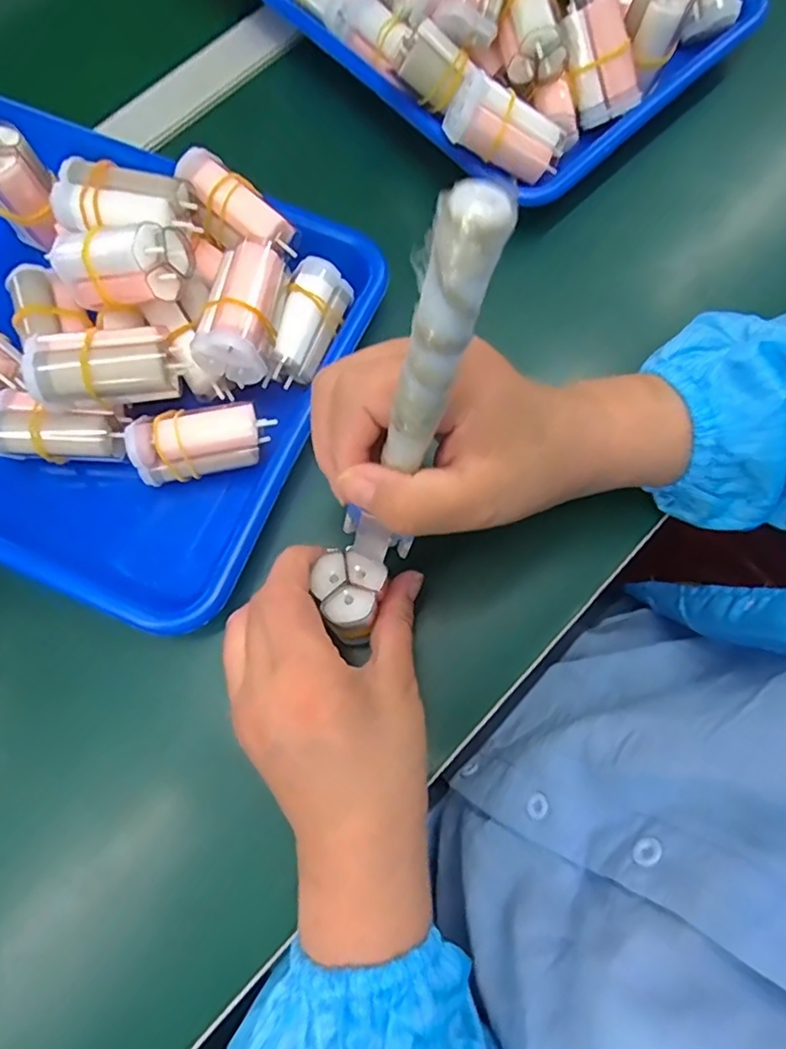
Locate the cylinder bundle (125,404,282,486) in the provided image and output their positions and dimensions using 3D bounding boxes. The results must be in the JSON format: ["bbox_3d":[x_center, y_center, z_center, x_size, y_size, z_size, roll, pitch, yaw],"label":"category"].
[{"bbox_3d":[-0.100,-0.044,0.315,0.070,0.022,0.030,-14,74,-3],"label":"cylinder bundle"}]

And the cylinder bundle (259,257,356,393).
[{"bbox_3d":[-0.047,-0.111,0.335,0.028,0.027,0.068,21,76,7],"label":"cylinder bundle"}]

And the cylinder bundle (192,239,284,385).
[{"bbox_3d":[-0.076,-0.110,0.306,0.033,0.035,0.068,7,74,3],"label":"cylinder bundle"}]

